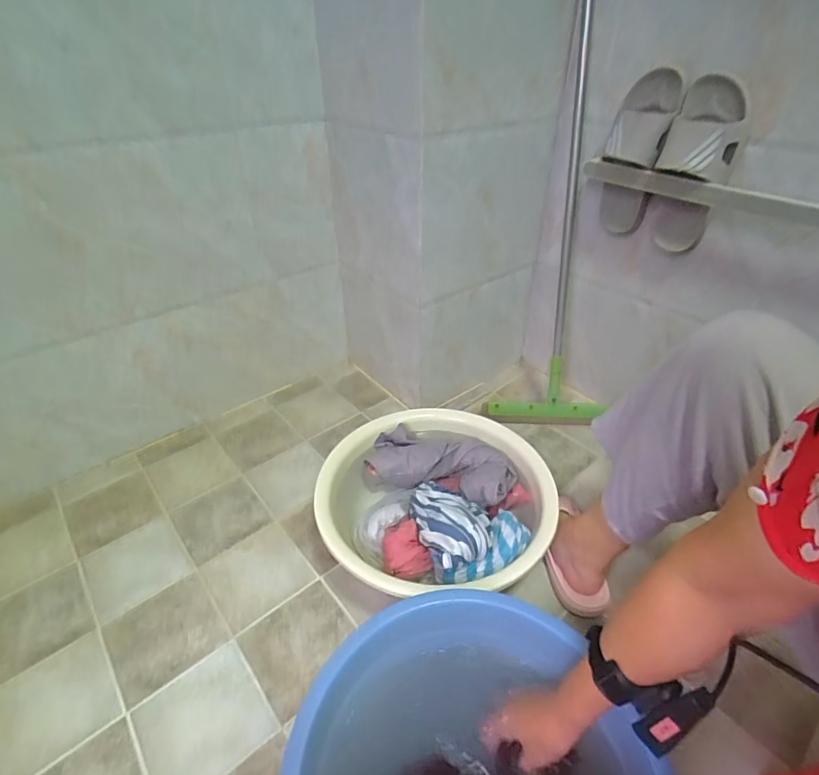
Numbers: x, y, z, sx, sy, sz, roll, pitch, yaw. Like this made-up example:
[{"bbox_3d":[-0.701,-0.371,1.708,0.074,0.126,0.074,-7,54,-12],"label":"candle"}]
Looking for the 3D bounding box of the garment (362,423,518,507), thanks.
[{"bbox_3d":[0.059,0.135,0.849,0.261,0.063,0.141,12,39,16],"label":"garment"}]

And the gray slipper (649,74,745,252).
[{"bbox_3d":[0.457,-0.346,0.756,0.105,0.235,0.063,17,41,21],"label":"gray slipper"}]

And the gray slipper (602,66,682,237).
[{"bbox_3d":[0.381,-0.389,0.809,0.066,0.244,0.102,-25,44,-29],"label":"gray slipper"}]

